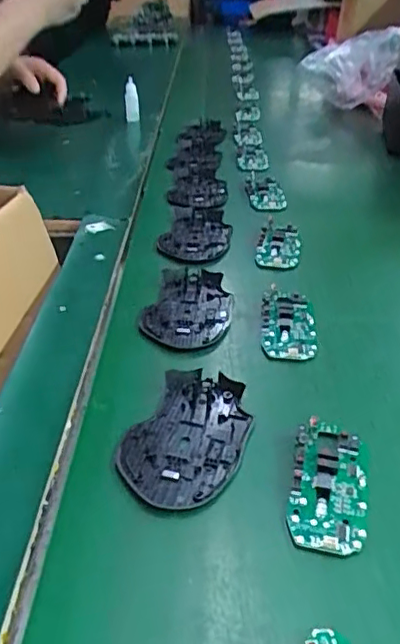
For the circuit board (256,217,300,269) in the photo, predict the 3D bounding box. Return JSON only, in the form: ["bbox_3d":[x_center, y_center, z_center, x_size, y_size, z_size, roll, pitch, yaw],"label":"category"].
[{"bbox_3d":[0.085,-0.085,0.625,0.044,0.015,0.081,5,35,7],"label":"circuit board"}]

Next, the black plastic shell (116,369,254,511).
[{"bbox_3d":[-0.008,0.073,0.381,0.072,0.009,0.111,12,36,16],"label":"black plastic shell"}]

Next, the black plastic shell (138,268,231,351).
[{"bbox_3d":[-0.010,-0.015,0.524,0.073,0.008,0.114,6,35,8],"label":"black plastic shell"}]

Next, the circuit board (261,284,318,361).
[{"bbox_3d":[0.077,0.000,0.501,0.046,0.017,0.085,3,35,3],"label":"circuit board"}]

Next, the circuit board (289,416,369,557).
[{"bbox_3d":[0.079,0.096,0.351,0.044,0.012,0.089,8,35,11],"label":"circuit board"}]

